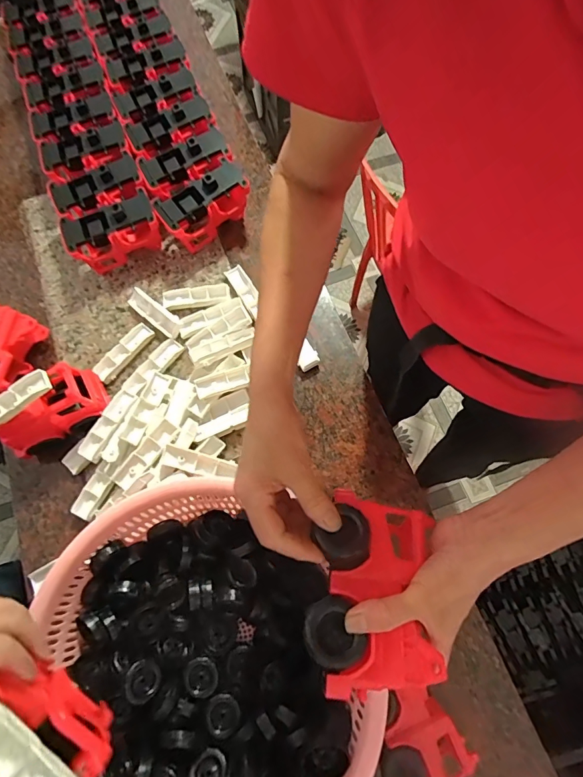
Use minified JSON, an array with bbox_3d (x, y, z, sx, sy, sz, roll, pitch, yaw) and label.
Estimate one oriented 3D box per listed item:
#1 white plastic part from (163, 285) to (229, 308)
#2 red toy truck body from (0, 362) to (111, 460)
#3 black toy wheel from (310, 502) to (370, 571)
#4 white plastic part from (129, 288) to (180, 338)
[{"bbox_3d":[-0.162,-0.157,0.727,0.113,0.019,0.025,-5,71,0],"label":"white plastic part"},{"bbox_3d":[-0.357,0.032,0.632,0.145,0.091,0.076,-35,74,-10],"label":"red toy truck body"},{"bbox_3d":[0.043,0.123,0.348,0.046,0.020,0.046,2,48,-3],"label":"black toy wheel"},{"bbox_3d":[-0.234,-0.130,0.721,0.118,0.026,0.031,37,76,13],"label":"white plastic part"}]

